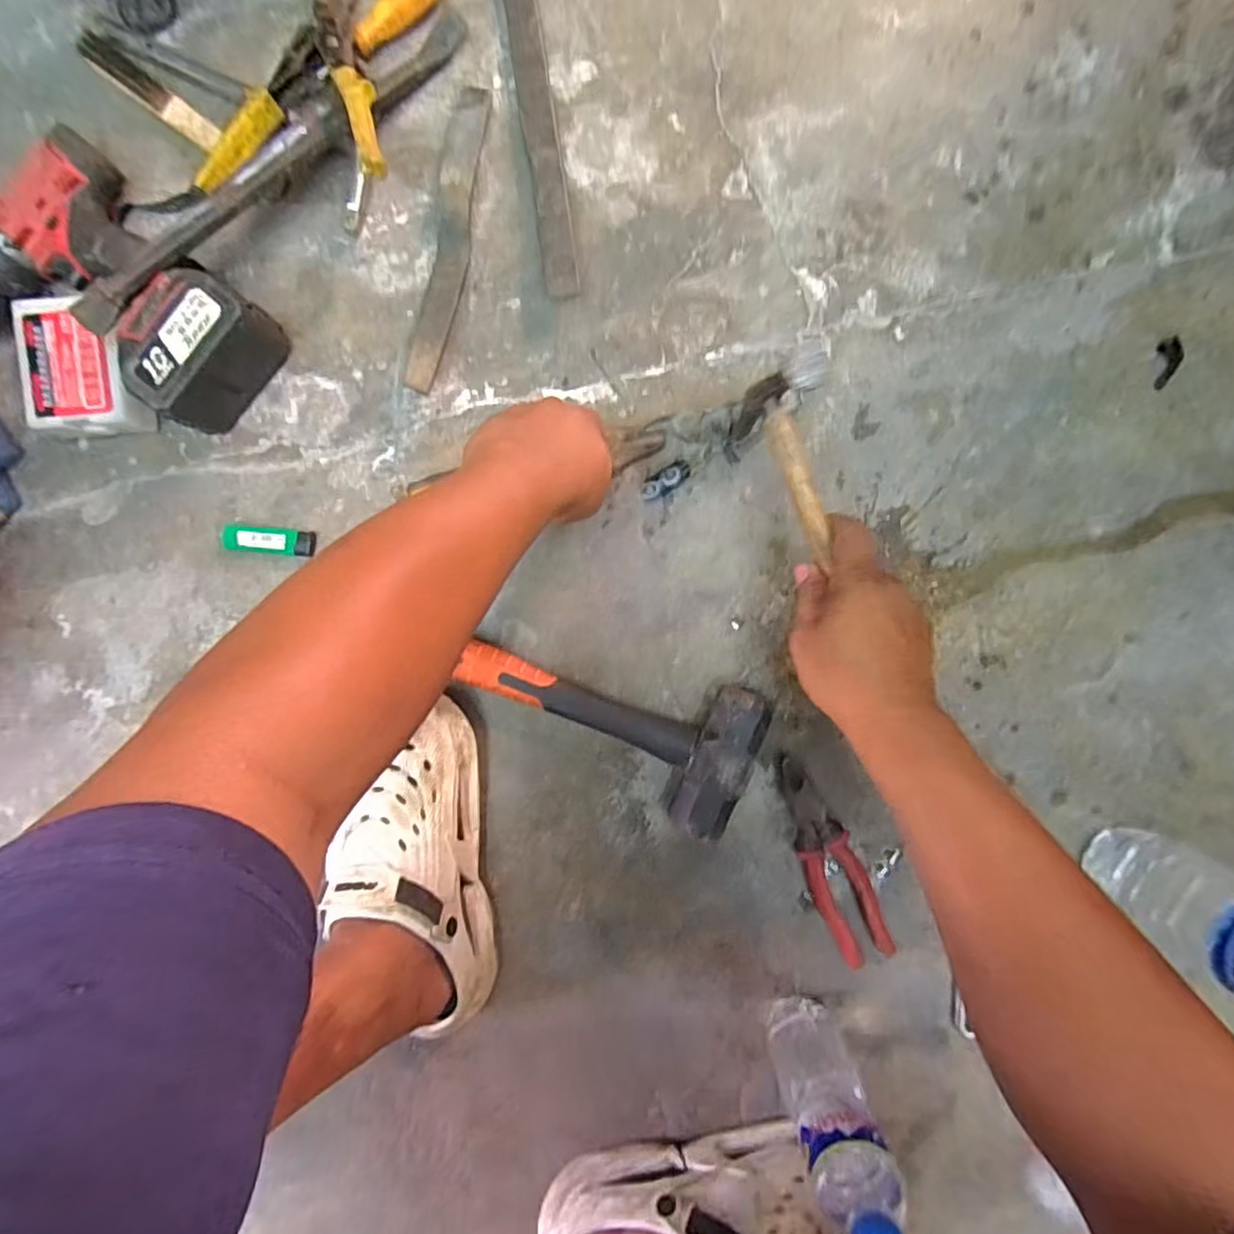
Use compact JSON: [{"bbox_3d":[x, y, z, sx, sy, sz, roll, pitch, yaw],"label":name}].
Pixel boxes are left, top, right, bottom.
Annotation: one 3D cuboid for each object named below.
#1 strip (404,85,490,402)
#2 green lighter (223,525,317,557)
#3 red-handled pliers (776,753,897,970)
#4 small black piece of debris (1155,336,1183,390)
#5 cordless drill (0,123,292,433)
[{"bbox_3d":[-0.145,-0.324,0.530,0.032,0.045,0.268,8,94,3],"label":"strip"},{"bbox_3d":[-0.316,-0.069,0.558,0.085,0.015,0.024,5,94,3],"label":"green lighter"},{"bbox_3d":[0.192,0.218,0.560,0.051,0.020,0.203,-22,92,4],"label":"red-handled pliers"},{"bbox_3d":[0.476,-0.219,0.534,0.020,0.007,0.041,-4,93,4],"label":"small black piece of debris"},{"bbox_3d":[-0.434,-0.256,0.530,0.237,0.072,0.192,42,95,0],"label":"cordless drill"}]

